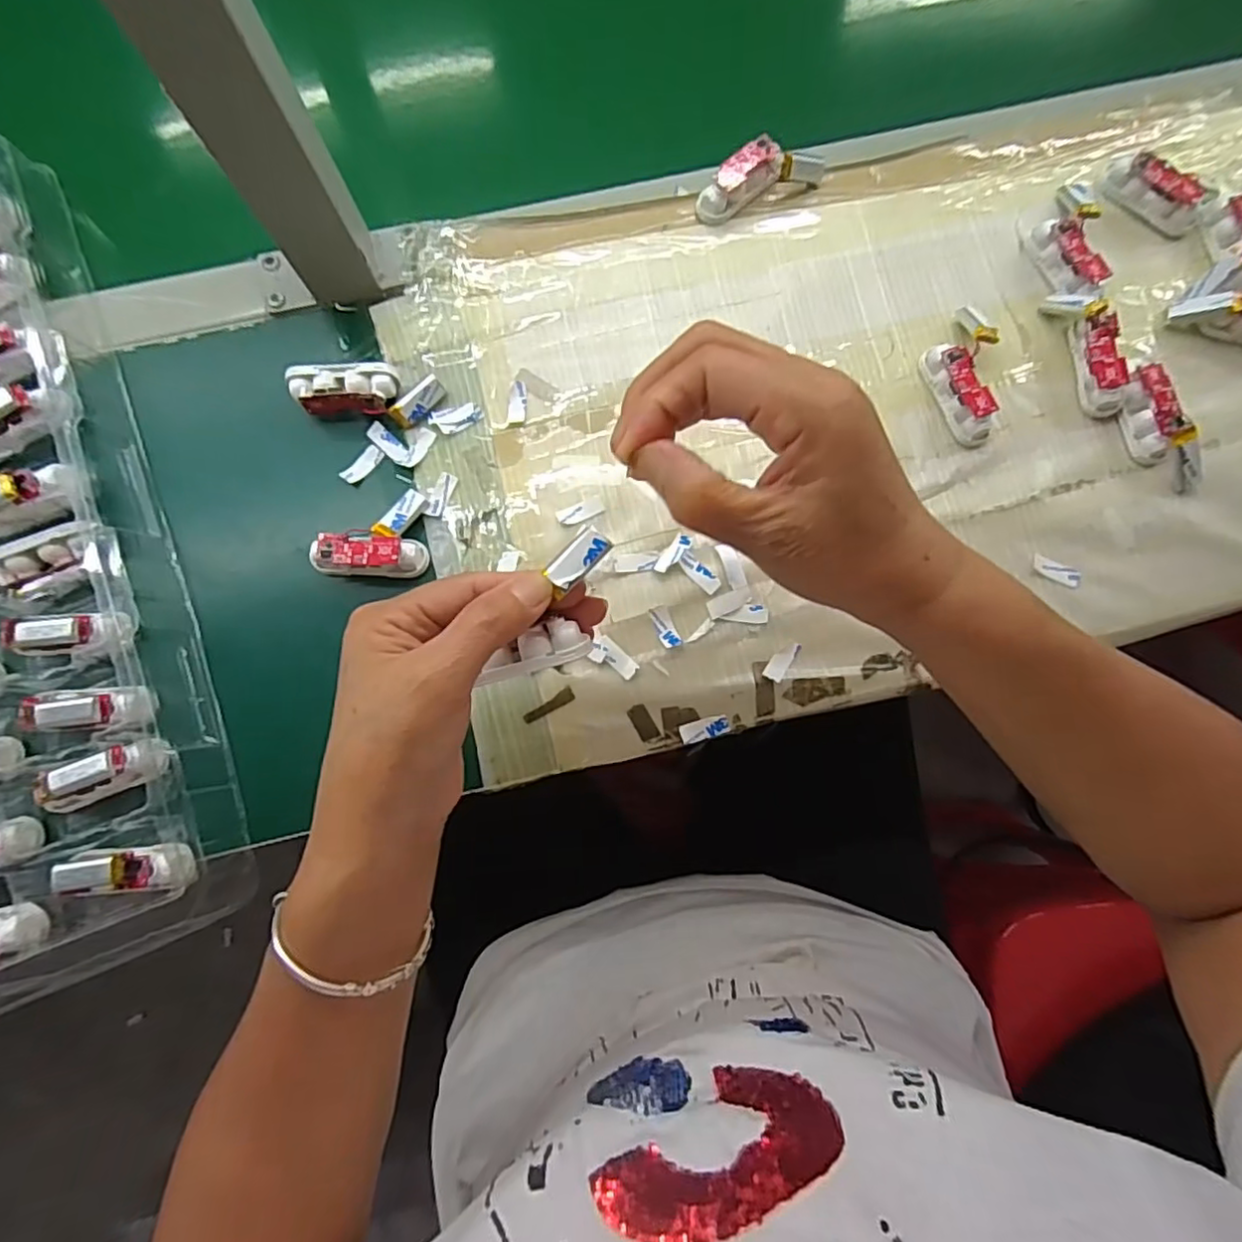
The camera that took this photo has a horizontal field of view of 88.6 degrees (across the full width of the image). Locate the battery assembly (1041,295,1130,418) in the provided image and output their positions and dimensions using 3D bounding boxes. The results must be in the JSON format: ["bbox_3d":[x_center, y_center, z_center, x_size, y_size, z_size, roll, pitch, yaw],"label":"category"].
[{"bbox_3d":[0.273,-0.158,0.370,0.016,0.028,0.077,-16,81,-4],"label":"battery assembly"}]

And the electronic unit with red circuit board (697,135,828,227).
[{"bbox_3d":[0.084,-0.272,0.388,0.080,0.024,0.026,-22,82,-5],"label":"electronic unit with red circuit board"}]

